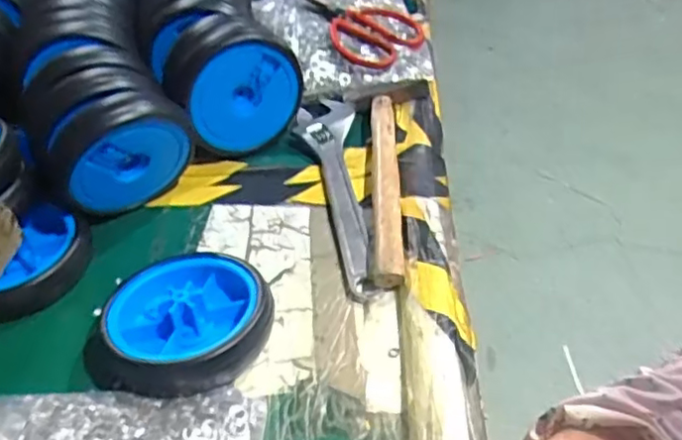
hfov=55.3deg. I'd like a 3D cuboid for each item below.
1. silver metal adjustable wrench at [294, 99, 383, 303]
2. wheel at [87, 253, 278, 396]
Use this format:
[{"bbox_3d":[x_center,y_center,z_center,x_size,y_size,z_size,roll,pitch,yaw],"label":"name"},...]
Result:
[{"bbox_3d":[-0.005,-0.035,0.649,0.059,0.026,0.287,-7,42,-2],"label":"silver metal adjustable wrench"},{"bbox_3d":[-0.125,0.081,0.514,0.139,0.044,0.124,-17,43,-13],"label":"wheel"}]

